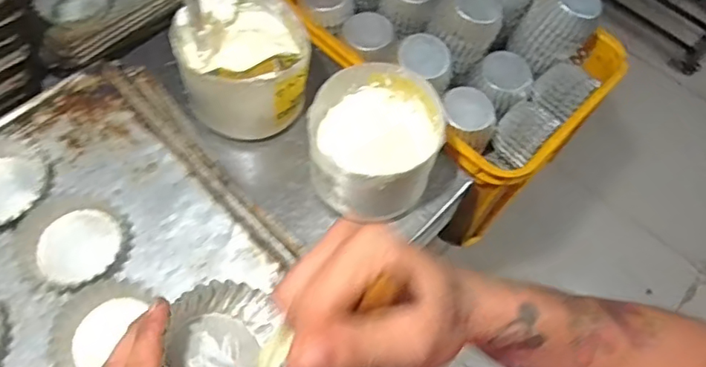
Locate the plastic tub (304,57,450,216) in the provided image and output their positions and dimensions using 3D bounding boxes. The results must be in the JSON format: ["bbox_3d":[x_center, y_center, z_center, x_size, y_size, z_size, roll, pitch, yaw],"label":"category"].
[{"bbox_3d":[0.030,-0.053,0.722,0.164,0.116,0.177,2,63,-3],"label":"plastic tub"}]

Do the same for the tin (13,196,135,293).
[{"bbox_3d":[-0.273,0.063,0.539,0.103,0.028,0.094,2,63,-3],"label":"tin"}]

